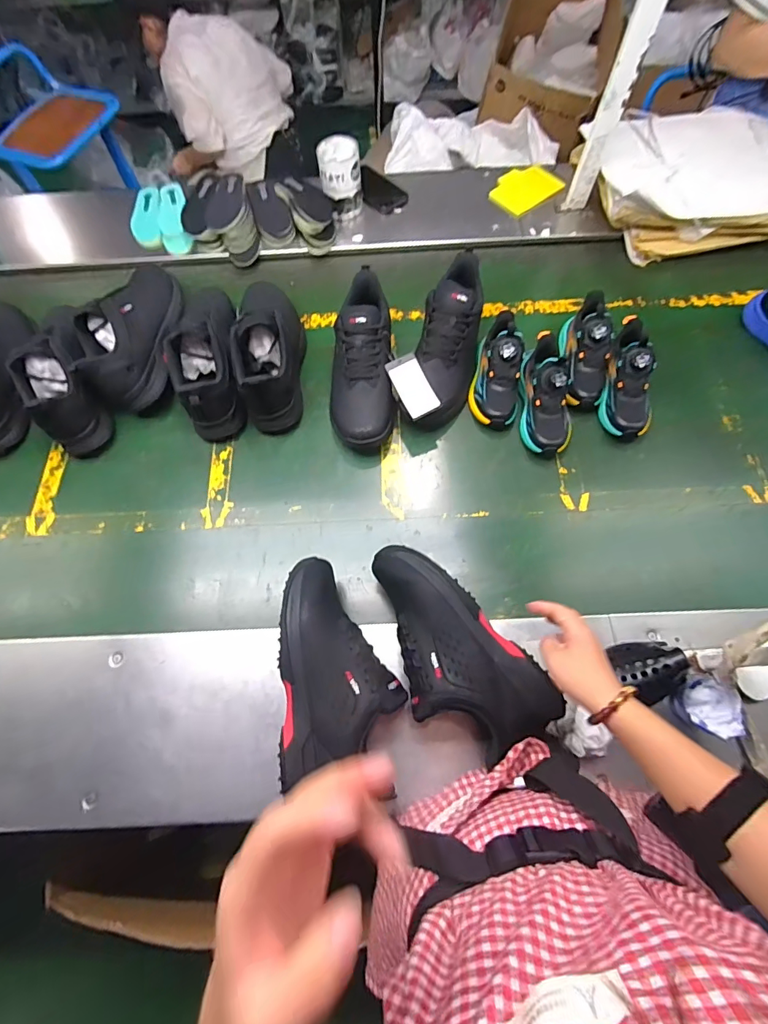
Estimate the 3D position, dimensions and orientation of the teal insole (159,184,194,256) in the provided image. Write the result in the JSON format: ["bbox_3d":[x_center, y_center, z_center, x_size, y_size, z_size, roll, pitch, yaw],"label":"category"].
[{"bbox_3d":[-0.464,-0.653,0.982,0.062,0.021,0.212,-14,71,-8],"label":"teal insole"}]

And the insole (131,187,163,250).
[{"bbox_3d":[-0.536,-0.666,1.006,0.073,0.031,0.202,-11,66,-3],"label":"insole"}]

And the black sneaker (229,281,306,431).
[{"bbox_3d":[-0.198,-0.294,0.795,0.115,0.155,0.275,-2,69,-1],"label":"black sneaker"}]

